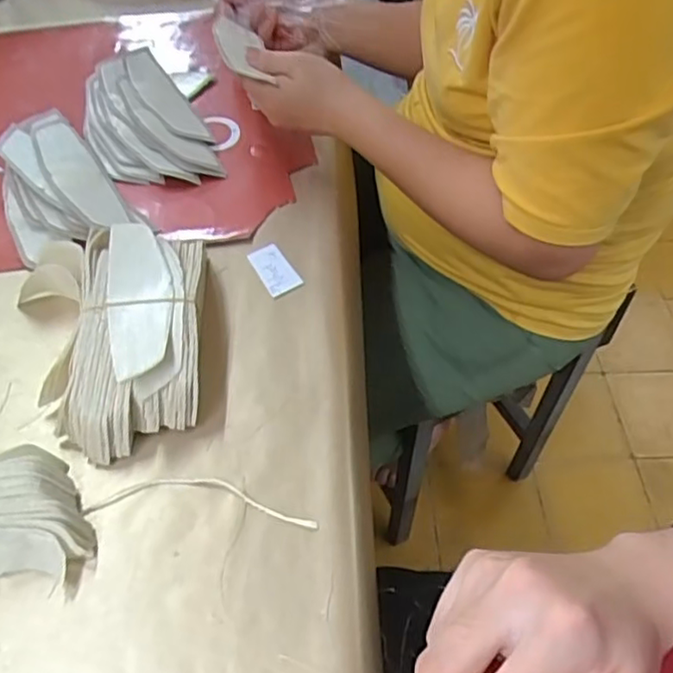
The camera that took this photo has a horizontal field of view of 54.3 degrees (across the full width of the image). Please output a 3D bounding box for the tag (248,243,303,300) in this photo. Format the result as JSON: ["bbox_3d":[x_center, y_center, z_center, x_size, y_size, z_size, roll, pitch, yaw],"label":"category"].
[{"bbox_3d":[-0.052,-0.056,0.555,0.029,0.004,0.055,-27,59,-13],"label":"tag"}]

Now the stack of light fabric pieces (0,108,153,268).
[{"bbox_3d":[-0.261,-0.141,0.596,0.101,0.029,0.172,-29,59,-23],"label":"stack of light fabric pieces"}]

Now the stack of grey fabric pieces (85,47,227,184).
[{"bbox_3d":[-0.198,-0.220,0.658,0.107,0.023,0.216,-22,56,-18],"label":"stack of grey fabric pieces"}]

